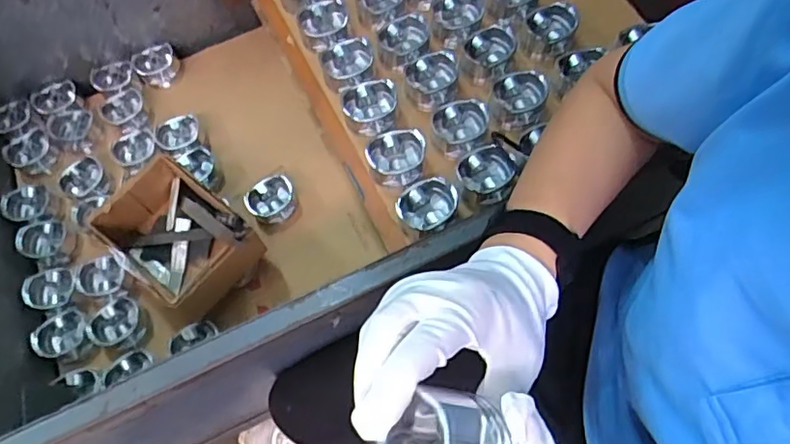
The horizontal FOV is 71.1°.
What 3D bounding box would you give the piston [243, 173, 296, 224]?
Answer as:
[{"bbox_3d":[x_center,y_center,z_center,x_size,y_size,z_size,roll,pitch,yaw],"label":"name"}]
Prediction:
[{"bbox_3d":[-0.205,-0.039,0.909,0.075,0.053,0.077,0,68,1],"label":"piston"}]

